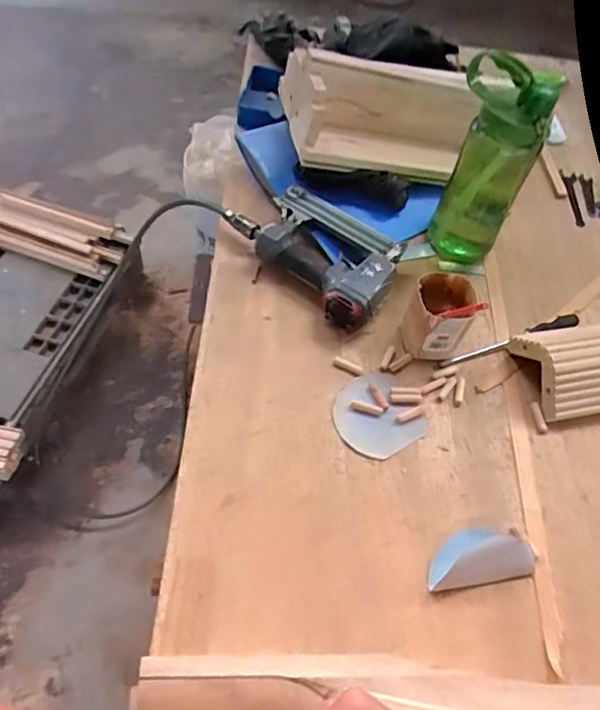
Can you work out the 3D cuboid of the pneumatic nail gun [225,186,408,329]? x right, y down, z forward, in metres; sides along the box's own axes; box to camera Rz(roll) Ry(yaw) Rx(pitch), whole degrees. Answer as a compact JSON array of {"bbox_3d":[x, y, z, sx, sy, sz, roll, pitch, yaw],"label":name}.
[{"bbox_3d":[0.038,-0.158,0.819,0.160,0.059,0.259,-36,67,-27],"label":"pneumatic nail gun"}]

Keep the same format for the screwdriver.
[{"bbox_3d":[0.303,-0.024,0.782,0.239,0.022,0.022,-15,57,-15],"label":"screwdriver"}]

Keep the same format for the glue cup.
[{"bbox_3d":[0.186,-0.055,0.742,0.080,0.101,0.098,9,56,-1],"label":"glue cup"}]

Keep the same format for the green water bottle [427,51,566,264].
[{"bbox_3d":[0.273,-0.275,0.805,0.096,0.271,0.102,3,56,-5],"label":"green water bottle"}]

